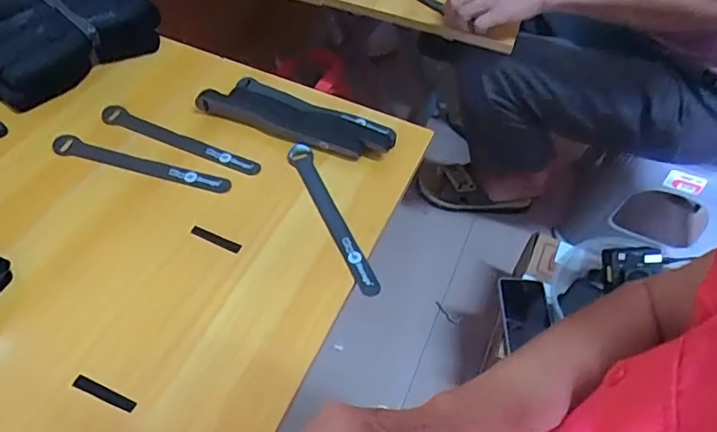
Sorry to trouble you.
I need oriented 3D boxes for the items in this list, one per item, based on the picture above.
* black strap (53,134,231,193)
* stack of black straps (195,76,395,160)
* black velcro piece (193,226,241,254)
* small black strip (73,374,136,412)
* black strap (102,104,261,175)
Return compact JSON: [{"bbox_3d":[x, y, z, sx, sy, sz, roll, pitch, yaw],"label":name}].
[{"bbox_3d":[-0.231,-0.055,0.537,0.197,0.009,0.022,15,64,8],"label":"black strap"},{"bbox_3d":[-0.067,-0.112,0.579,0.216,0.028,0.055,18,53,8],"label":"stack of black straps"},{"bbox_3d":[-0.136,0.022,0.487,0.054,0.005,0.011,25,54,13],"label":"black velcro piece"},{"bbox_3d":[-0.197,0.137,0.392,0.053,0.004,0.010,20,53,10],"label":"small black strip"},{"bbox_3d":[-0.200,-0.082,0.565,0.199,0.010,0.024,22,54,11],"label":"black strap"}]

